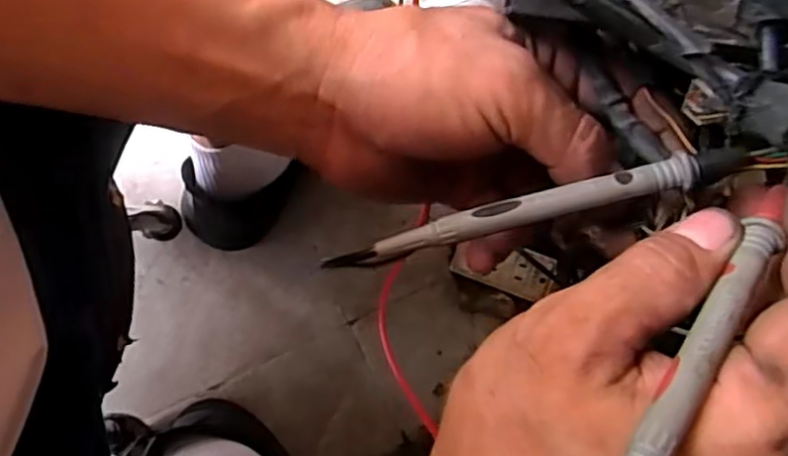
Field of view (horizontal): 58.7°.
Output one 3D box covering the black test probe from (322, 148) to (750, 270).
[{"bbox_3d":[0.048,-0.006,0.241,0.144,0.008,0.010,-15,78,3],"label":"black test probe"}]

